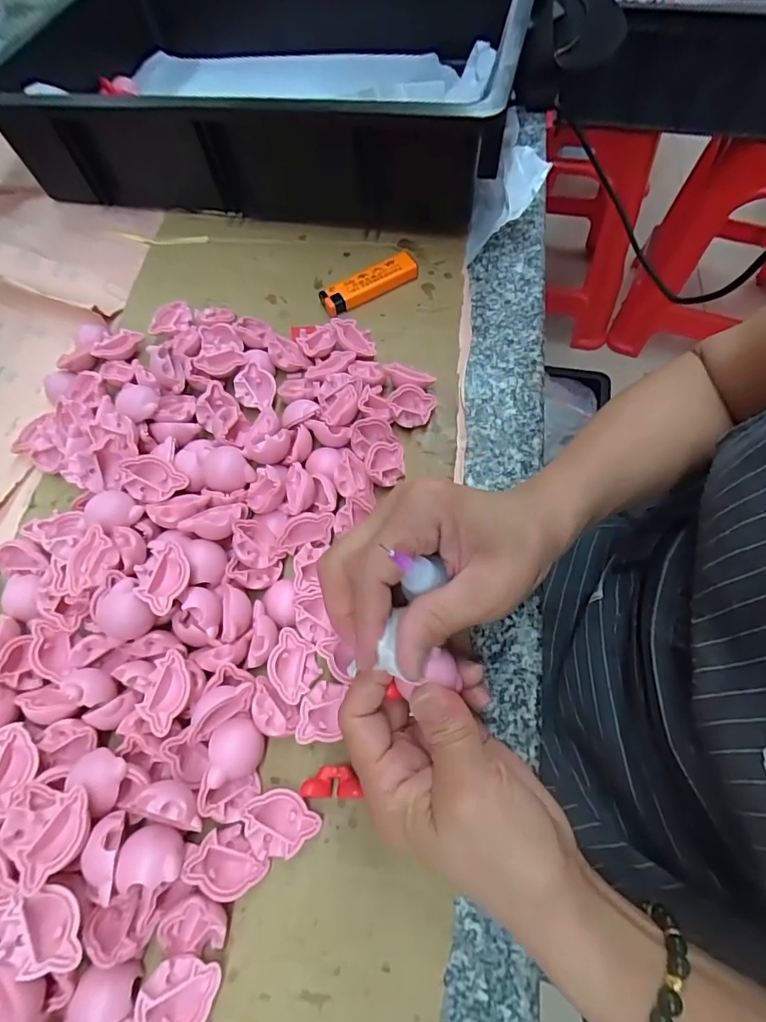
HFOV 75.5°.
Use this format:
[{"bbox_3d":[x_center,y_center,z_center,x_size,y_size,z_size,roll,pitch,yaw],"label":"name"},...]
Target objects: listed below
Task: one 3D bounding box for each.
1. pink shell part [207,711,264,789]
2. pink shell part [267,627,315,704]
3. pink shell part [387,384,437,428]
[{"bbox_3d":[-0.074,0.118,0.247,0.026,0.016,0.030,-22,65,-8],"label":"pink shell part"},{"bbox_3d":[-0.050,0.082,0.266,0.020,0.009,0.036,6,65,6],"label":"pink shell part"},{"bbox_3d":[0.019,-0.072,0.339,0.029,0.020,0.028,14,66,10],"label":"pink shell part"}]

